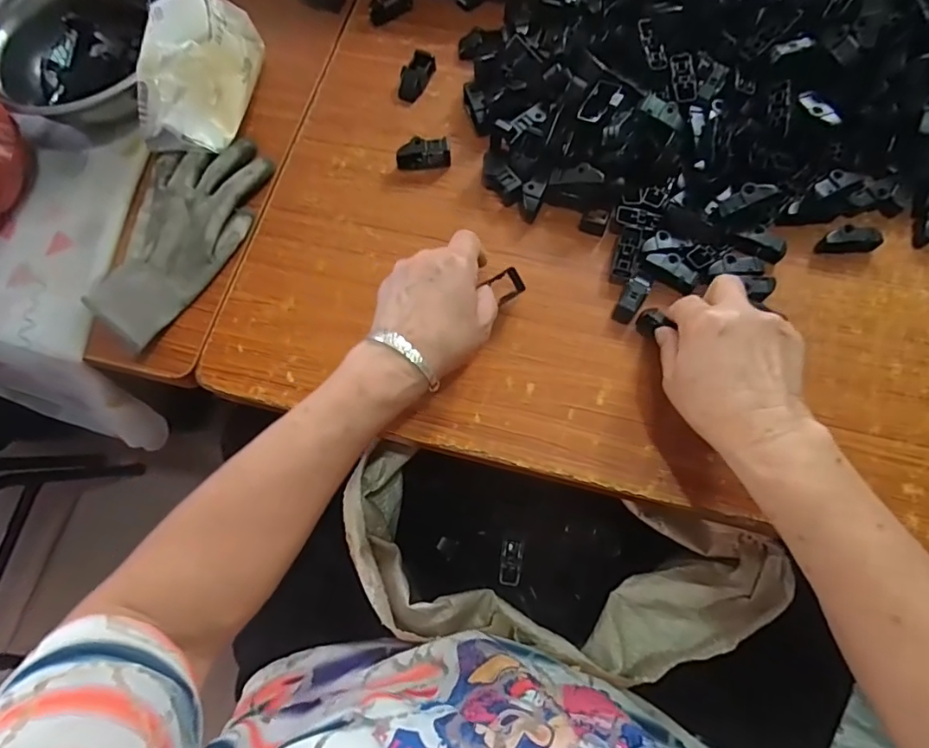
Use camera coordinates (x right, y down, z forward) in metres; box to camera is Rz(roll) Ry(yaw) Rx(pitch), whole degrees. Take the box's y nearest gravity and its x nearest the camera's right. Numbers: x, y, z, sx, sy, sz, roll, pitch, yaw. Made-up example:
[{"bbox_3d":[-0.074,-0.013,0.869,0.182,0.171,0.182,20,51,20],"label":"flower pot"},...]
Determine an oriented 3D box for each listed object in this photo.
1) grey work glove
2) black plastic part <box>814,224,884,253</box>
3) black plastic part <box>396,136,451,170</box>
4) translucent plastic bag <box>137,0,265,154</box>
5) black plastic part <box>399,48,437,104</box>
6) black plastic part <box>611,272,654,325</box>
[{"bbox_3d":[-0.259,-0.124,0.462,0.104,0.039,0.210,14,72,7],"label":"grey work glove"},{"bbox_3d":[0.328,-0.114,0.444,0.045,0.019,0.015,2,71,3],"label":"black plastic part"},{"bbox_3d":[-0.039,-0.208,0.492,0.049,0.023,0.015,-1,70,2],"label":"black plastic part"},{"bbox_3d":[-0.241,-0.281,0.481,0.074,0.071,0.146,15,72,8],"label":"translucent plastic bag"},{"bbox_3d":[-0.048,-0.299,0.526,0.025,0.017,0.054,17,72,8],"label":"black plastic part"},{"bbox_3d":[0.141,-0.065,0.435,0.017,0.011,0.047,32,89,13],"label":"black plastic part"}]

